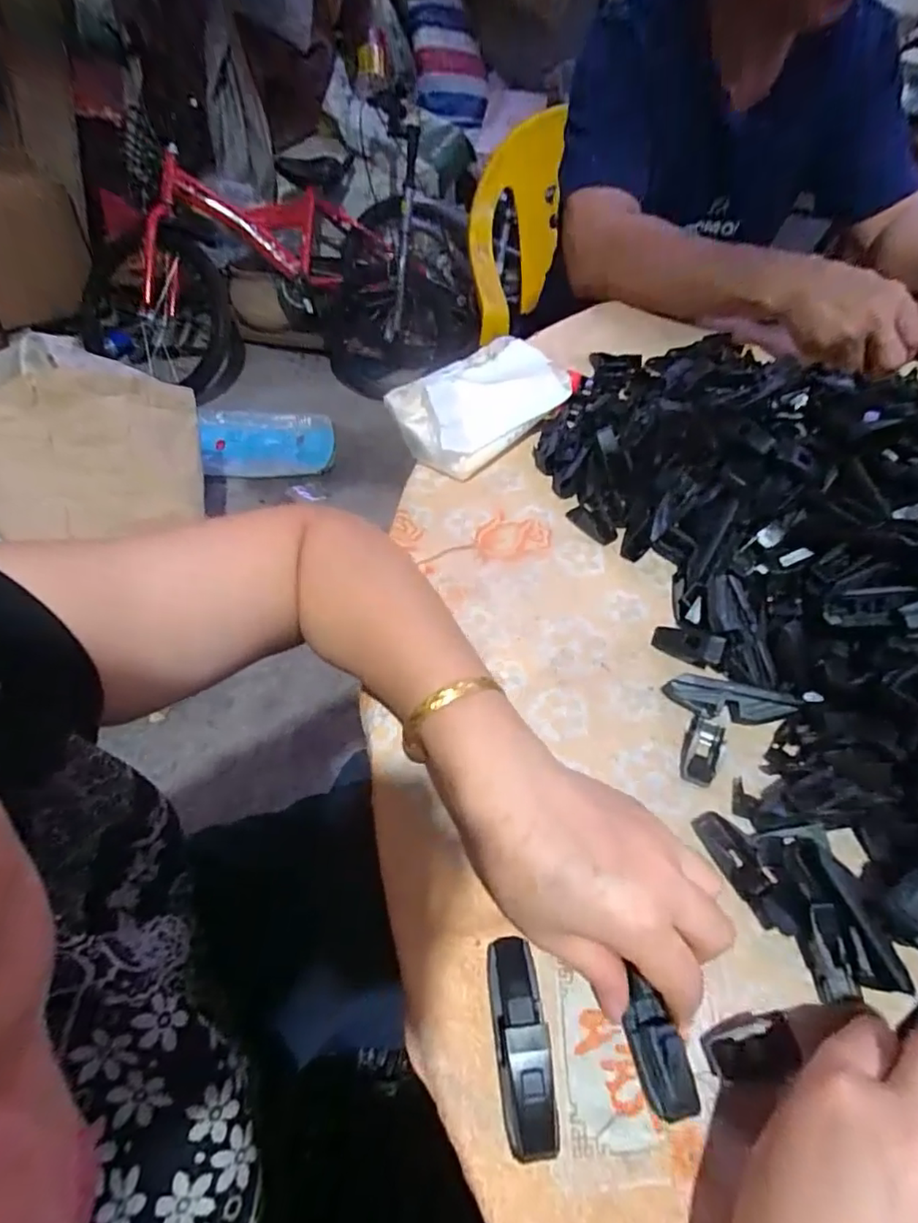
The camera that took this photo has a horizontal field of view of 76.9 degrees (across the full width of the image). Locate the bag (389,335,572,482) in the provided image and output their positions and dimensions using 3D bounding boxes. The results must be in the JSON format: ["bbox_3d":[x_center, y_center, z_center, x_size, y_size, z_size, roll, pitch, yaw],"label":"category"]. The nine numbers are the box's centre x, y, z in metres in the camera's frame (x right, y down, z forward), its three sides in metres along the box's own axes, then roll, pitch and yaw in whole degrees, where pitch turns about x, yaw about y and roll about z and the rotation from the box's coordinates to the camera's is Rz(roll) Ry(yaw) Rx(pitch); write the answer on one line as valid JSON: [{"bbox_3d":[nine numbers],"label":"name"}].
[{"bbox_3d":[0.018,-0.176,0.479,0.138,0.049,0.092,-36,62,-25],"label":"bag"}]

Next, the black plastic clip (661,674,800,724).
[{"bbox_3d":[0.161,0.055,0.342,0.071,0.019,0.018,13,53,8],"label":"black plastic clip"}]

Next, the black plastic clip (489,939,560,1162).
[{"bbox_3d":[0.026,0.179,0.241,0.021,0.017,0.075,-6,53,-6],"label":"black plastic clip"}]

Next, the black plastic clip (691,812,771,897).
[{"bbox_3d":[0.140,0.123,0.296,0.016,0.009,0.041,-22,57,-17],"label":"black plastic clip"}]

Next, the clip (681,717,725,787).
[{"bbox_3d":[0.140,0.081,0.332,0.019,0.005,0.040,23,56,15],"label":"clip"}]

